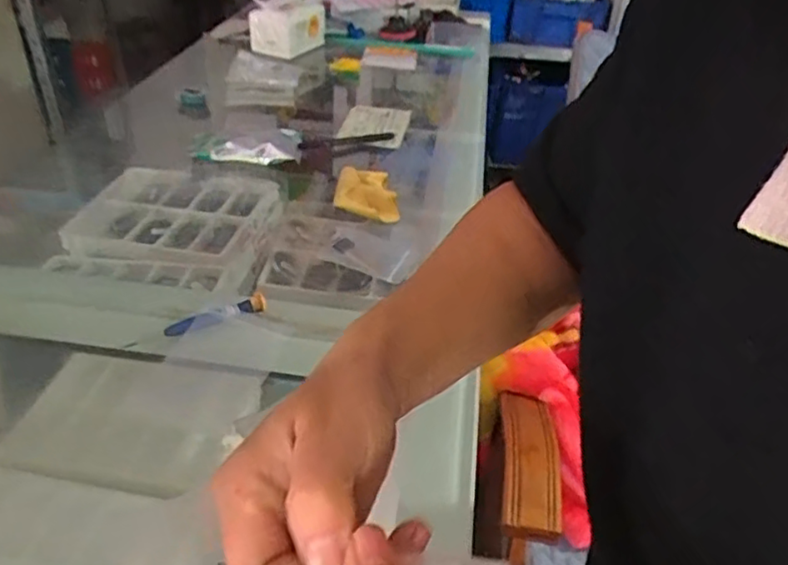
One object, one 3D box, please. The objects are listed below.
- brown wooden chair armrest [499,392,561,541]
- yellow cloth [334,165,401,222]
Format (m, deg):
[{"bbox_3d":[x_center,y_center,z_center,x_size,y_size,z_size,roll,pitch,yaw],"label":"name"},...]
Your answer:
[{"bbox_3d":[0.170,0.223,0.816,0.071,0.039,0.201,6,36,3],"label":"brown wooden chair armrest"},{"bbox_3d":[-0.031,-0.101,0.739,0.068,0.028,0.083,1,36,-4],"label":"yellow cloth"}]

